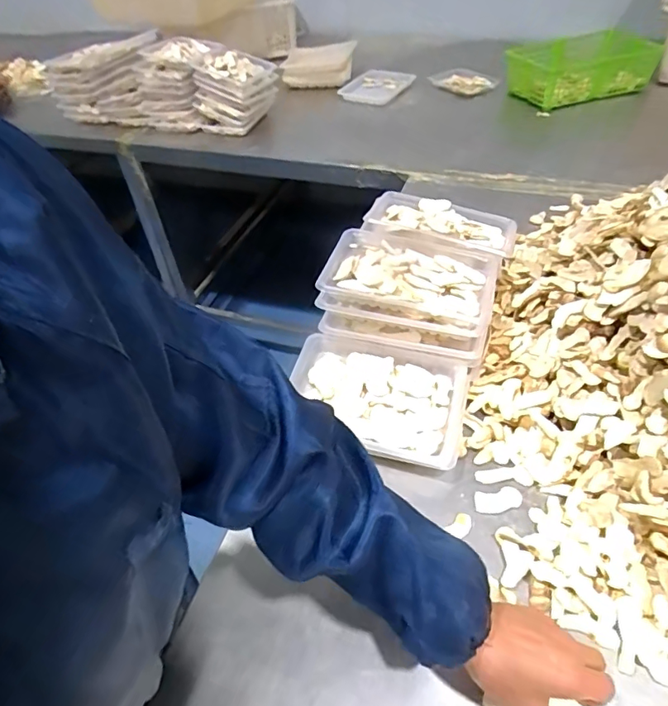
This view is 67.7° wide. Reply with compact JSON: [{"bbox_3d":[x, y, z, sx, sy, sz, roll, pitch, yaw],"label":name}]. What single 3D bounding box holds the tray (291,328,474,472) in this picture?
[{"bbox_3d":[0.049,0.061,0.619,0.214,0.057,0.142,10,48,13],"label":"tray"}]

